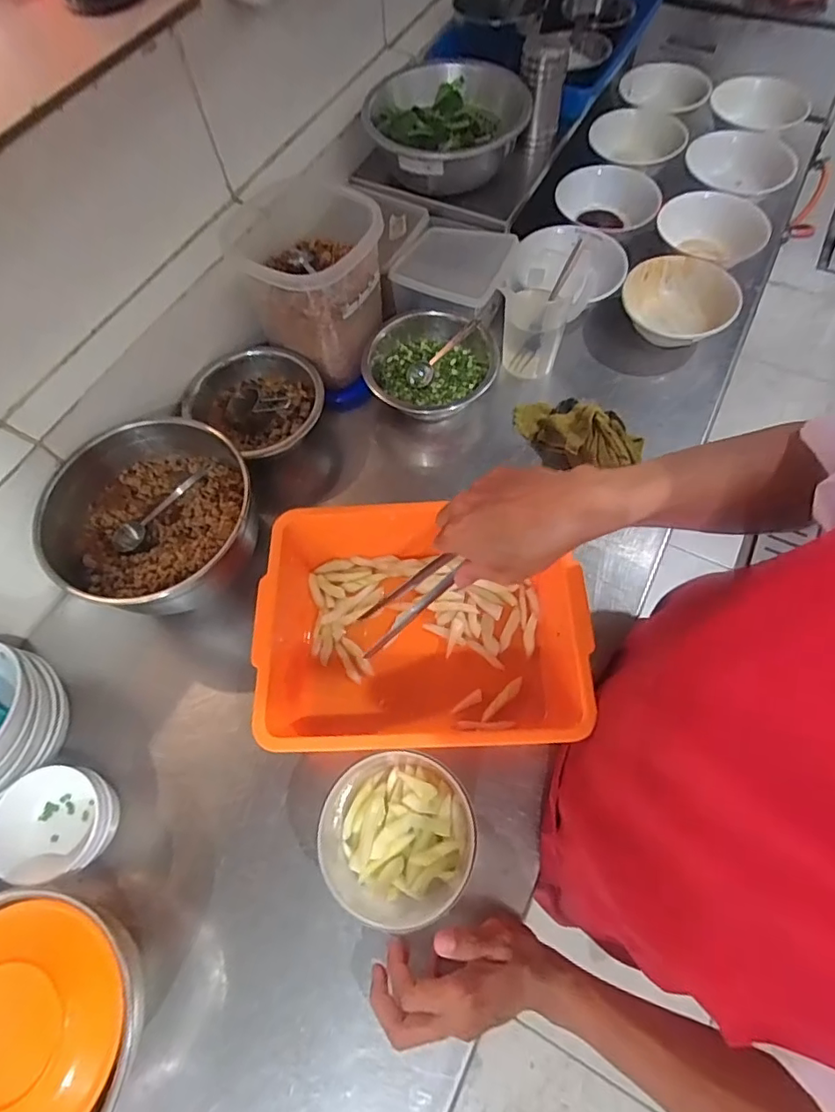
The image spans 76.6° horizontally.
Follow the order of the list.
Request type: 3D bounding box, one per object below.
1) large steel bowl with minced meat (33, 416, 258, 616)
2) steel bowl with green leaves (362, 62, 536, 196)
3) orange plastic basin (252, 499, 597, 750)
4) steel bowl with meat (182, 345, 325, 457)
[{"bbox_3d":[-0.278,-0.038,0.574,0.190,0.106,0.201,-1,65,2],"label":"large steel bowl with minced meat"},{"bbox_3d":[0.039,-0.573,0.708,0.201,0.077,0.203,-1,65,2],"label":"steel bowl with green leaves"},{"bbox_3d":[0.003,0.074,0.532,0.296,0.102,0.230,-2,65,1],"label":"orange plastic basin"},{"bbox_3d":[-0.201,-0.195,0.664,0.148,0.061,0.137,-1,65,2],"label":"steel bowl with meat"}]

